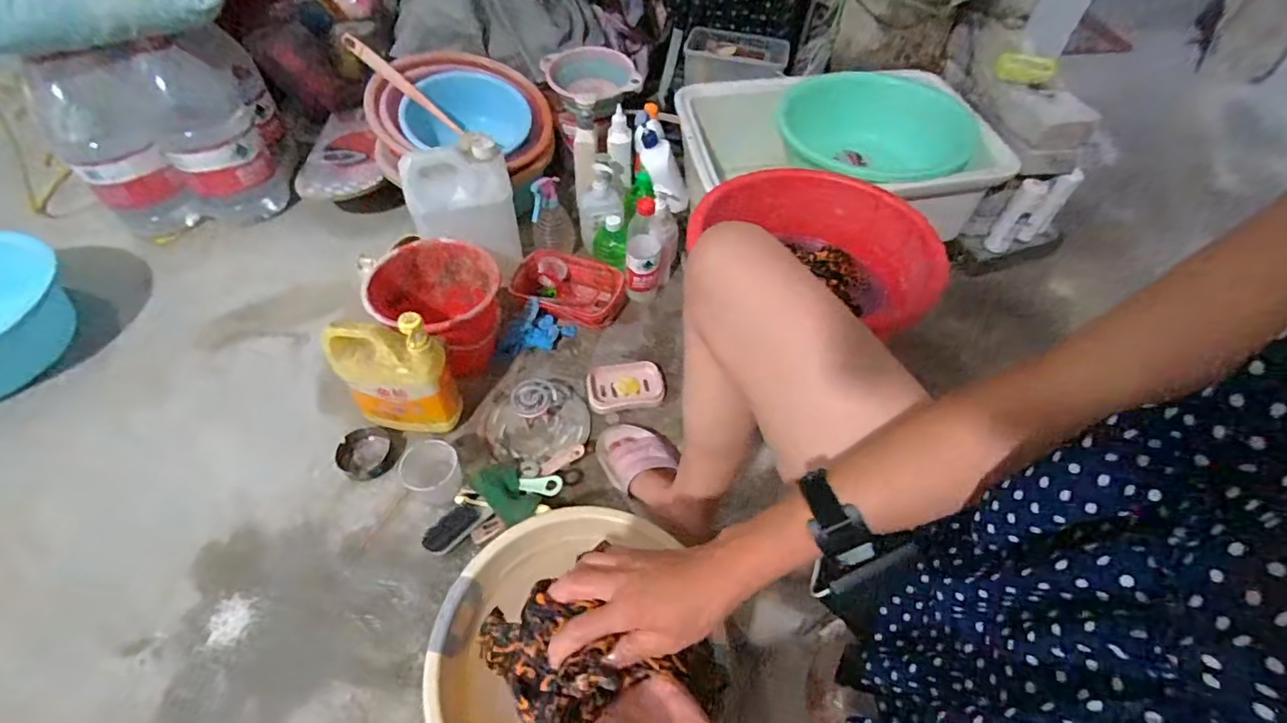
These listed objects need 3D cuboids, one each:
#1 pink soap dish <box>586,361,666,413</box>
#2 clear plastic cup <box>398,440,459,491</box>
[{"bbox_3d":[-0.031,0.040,0.932,0.132,0.015,0.090,-9,53,-9],"label":"pink soap dish"},{"bbox_3d":[-0.310,0.160,0.787,0.069,0.066,0.071,1,52,-2],"label":"clear plastic cup"}]

